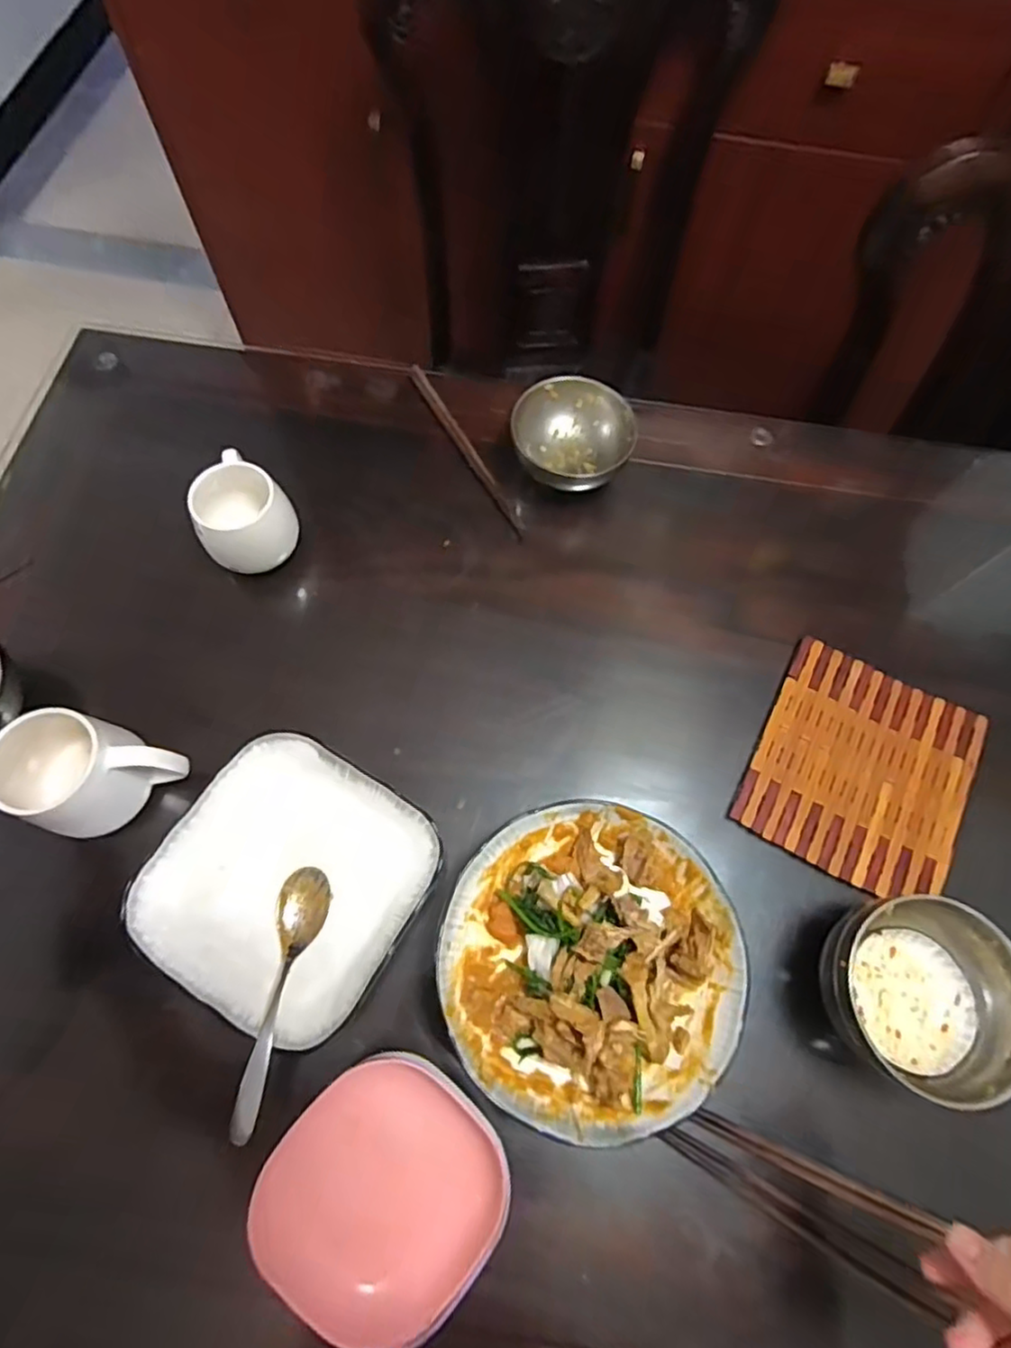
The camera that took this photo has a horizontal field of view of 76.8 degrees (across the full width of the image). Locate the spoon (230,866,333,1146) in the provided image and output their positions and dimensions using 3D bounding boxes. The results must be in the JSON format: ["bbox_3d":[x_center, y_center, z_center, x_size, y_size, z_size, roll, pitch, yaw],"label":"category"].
[{"bbox_3d":[-0.168,0.233,0.469,0.038,0.016,0.176,8,54,1],"label":"spoon"}]

